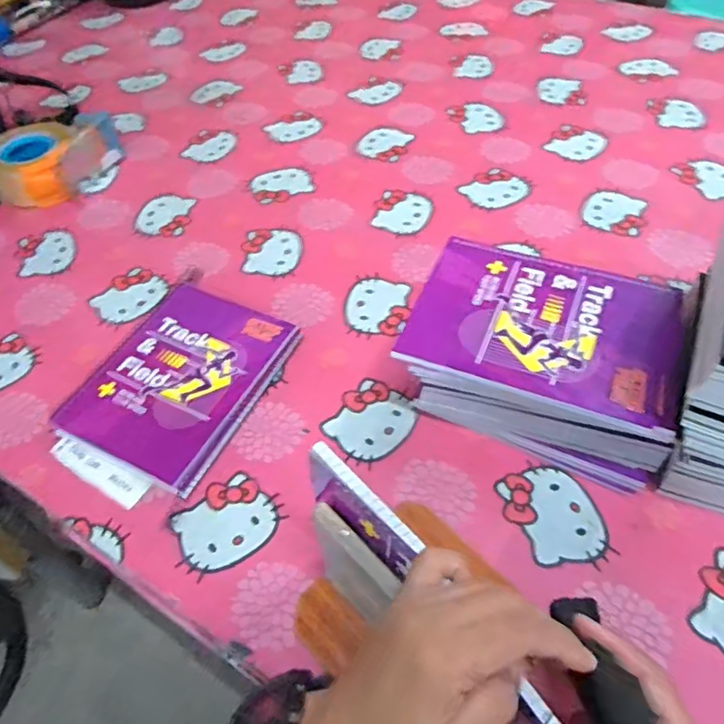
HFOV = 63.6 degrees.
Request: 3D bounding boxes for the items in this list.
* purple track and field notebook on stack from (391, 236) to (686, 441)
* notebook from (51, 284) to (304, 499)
[{"bbox_3d":[0.149,-0.032,0.477,0.205,0.016,0.141,15,53,15],"label":"purple track and field notebook on stack"},{"bbox_3d":[-0.172,0.014,0.561,0.157,0.028,0.191,20,55,18],"label":"notebook"}]

